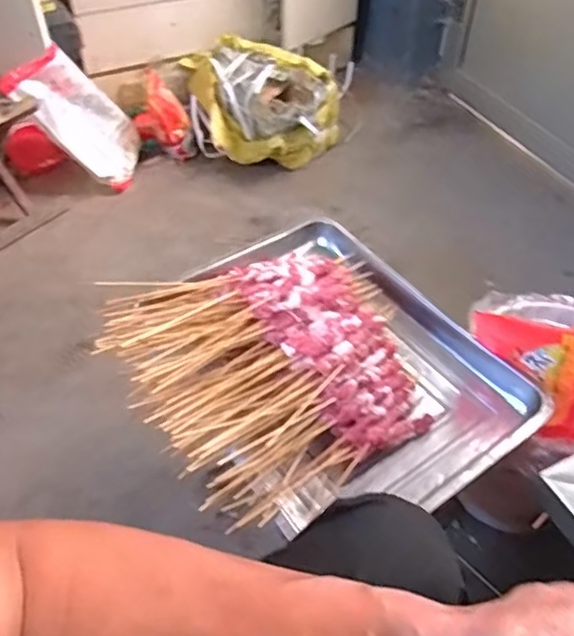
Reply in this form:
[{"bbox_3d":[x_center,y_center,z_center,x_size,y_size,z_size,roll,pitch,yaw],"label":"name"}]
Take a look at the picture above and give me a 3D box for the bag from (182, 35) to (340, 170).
[{"bbox_3d":[-0.060,-0.535,1.488,0.310,0.187,0.379,-12,48,-12],"label":"bag"}]

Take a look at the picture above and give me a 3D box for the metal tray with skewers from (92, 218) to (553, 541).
[{"bbox_3d":[0.022,0.044,0.715,0.375,0.098,0.429,-27,53,-24],"label":"metal tray with skewers"}]

